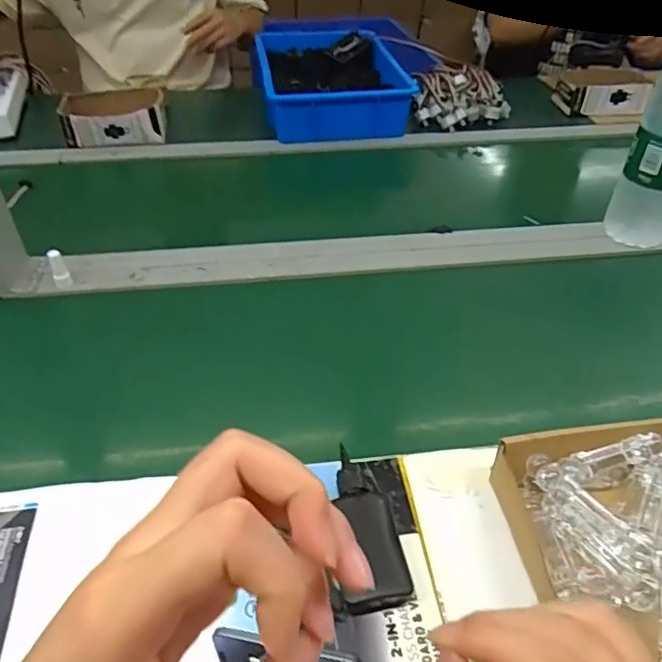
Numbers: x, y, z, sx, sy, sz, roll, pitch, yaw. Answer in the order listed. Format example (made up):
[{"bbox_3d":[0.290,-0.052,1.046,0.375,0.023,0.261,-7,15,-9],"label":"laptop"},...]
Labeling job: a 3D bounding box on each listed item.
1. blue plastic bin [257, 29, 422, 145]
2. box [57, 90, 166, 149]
[{"bbox_3d":[-0.012,-0.531,1.205,0.278,0.083,0.392,-7,43,-9],"label":"blue plastic bin"},{"bbox_3d":[-0.410,-0.414,1.090,0.179,0.058,0.178,-9,43,-10],"label":"box"}]

